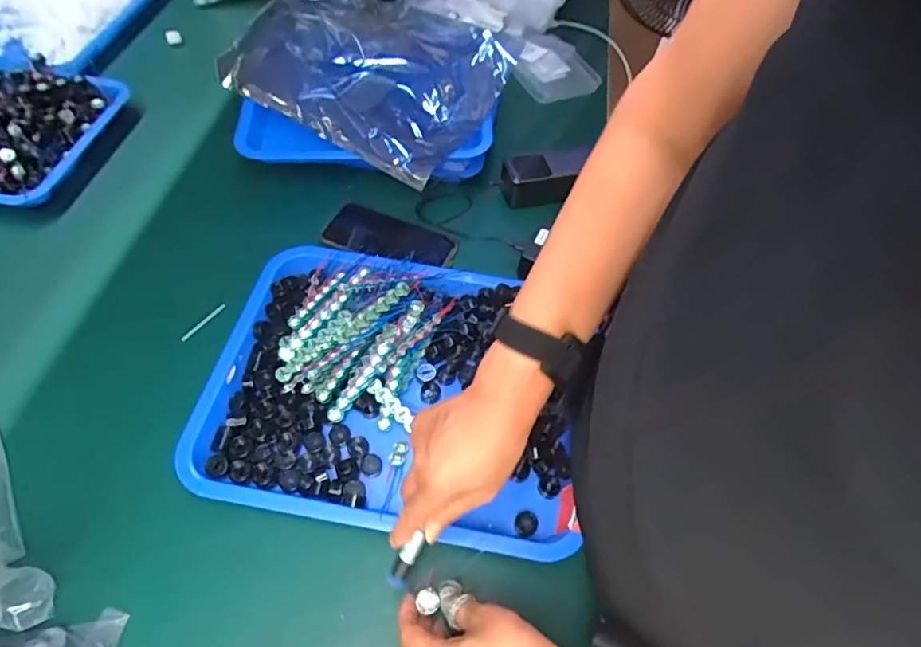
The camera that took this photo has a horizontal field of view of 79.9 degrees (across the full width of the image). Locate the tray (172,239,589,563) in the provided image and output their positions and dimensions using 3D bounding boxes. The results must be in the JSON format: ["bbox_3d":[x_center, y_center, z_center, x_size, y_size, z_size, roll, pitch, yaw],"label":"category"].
[{"bbox_3d":[-0.062,0.058,0.563,0.372,0.056,0.295,12,56,3],"label":"tray"}]

